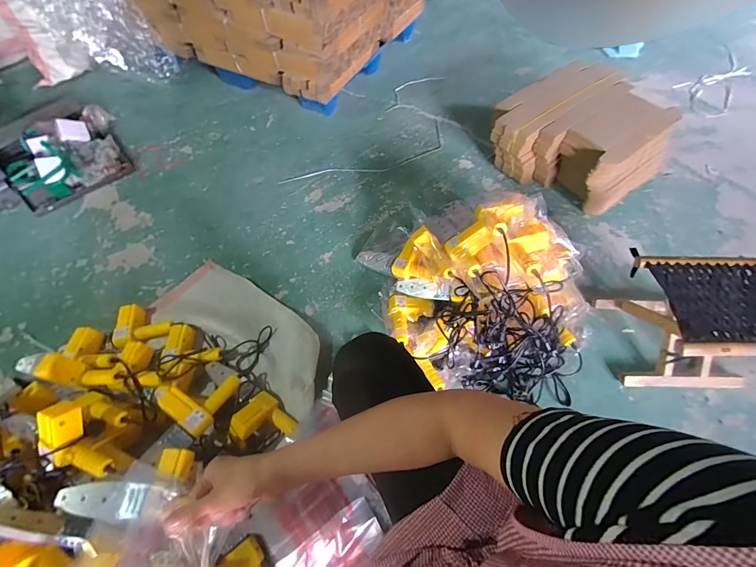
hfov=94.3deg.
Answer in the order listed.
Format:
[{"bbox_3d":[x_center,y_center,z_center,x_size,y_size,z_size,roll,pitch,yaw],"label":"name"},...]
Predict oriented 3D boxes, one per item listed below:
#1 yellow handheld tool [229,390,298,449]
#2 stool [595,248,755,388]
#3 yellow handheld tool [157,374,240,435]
[{"bbox_3d":[-0.271,0.330,0.820,0.135,0.061,0.118,39,64,22],"label":"yellow handheld tool"},{"bbox_3d":[0.786,0.094,0.886,0.287,0.252,0.279,-1,57,-1],"label":"stool"},{"bbox_3d":[-0.405,0.267,0.820,0.117,0.036,0.148,40,47,7],"label":"yellow handheld tool"}]

